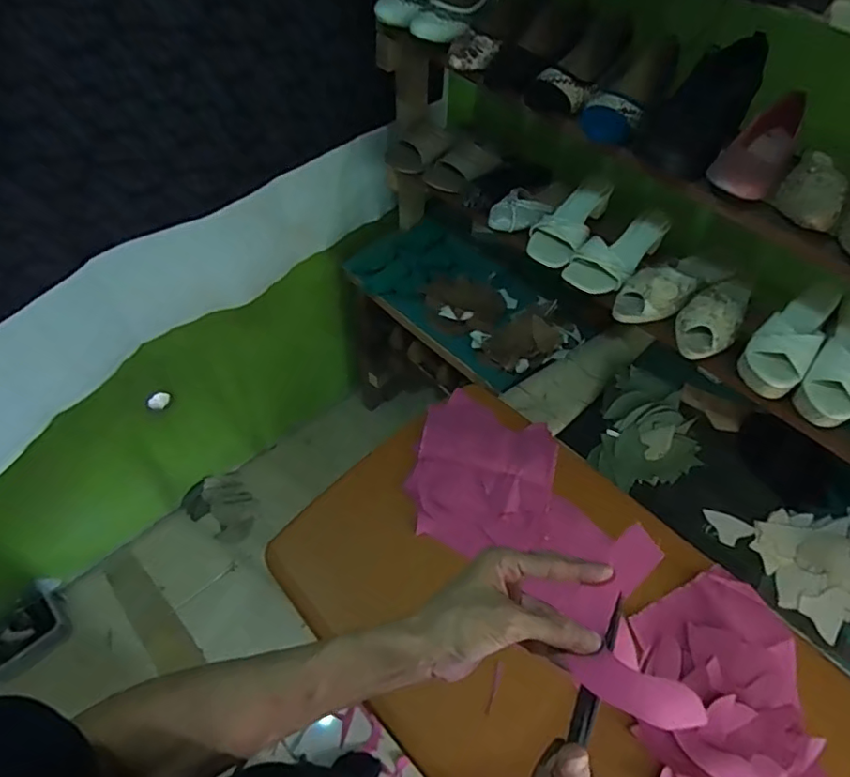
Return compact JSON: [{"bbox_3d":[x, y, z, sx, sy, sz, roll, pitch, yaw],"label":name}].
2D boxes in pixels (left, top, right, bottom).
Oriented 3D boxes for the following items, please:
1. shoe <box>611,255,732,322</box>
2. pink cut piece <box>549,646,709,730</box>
[{"bbox_3d":[0.415,-0.181,0.914,0.244,0.070,0.091,-33,62,-24],"label":"shoe"},{"bbox_3d":[0.149,0.211,0.378,0.092,0.017,0.035,17,55,8],"label":"pink cut piece"}]

